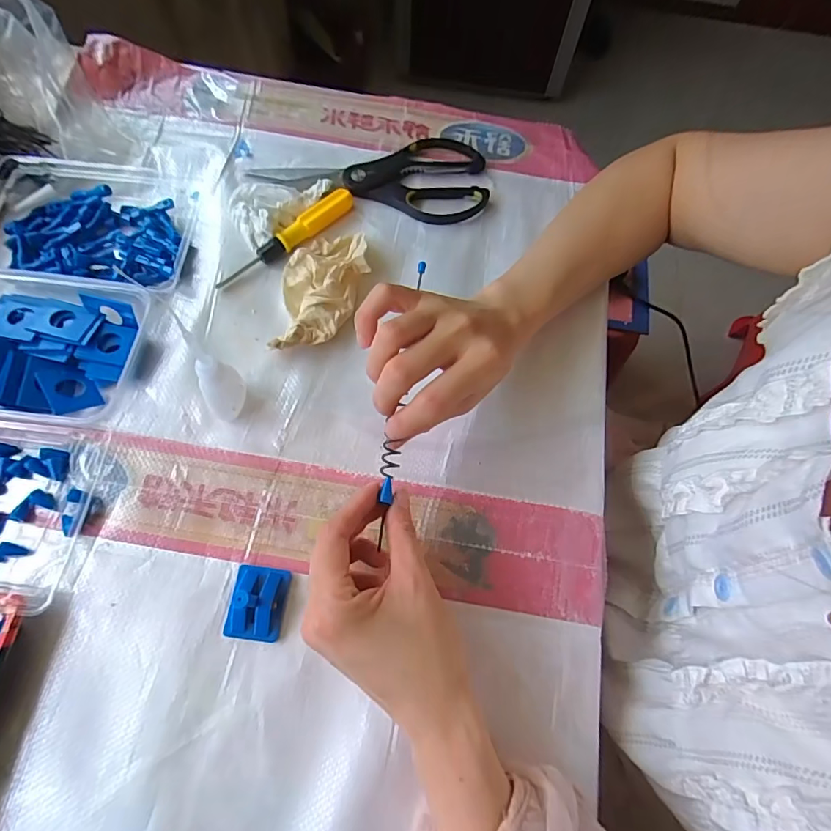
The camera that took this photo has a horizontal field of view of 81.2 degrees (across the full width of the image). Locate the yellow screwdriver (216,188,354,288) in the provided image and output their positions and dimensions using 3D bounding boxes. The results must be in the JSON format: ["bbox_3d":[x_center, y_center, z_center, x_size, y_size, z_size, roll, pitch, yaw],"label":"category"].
[{"bbox_3d":[-0.110,-0.153,0.417,0.020,0.016,0.140,40,71,12],"label":"yellow screwdriver"}]

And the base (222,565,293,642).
[{"bbox_3d":[-0.103,0.119,0.310,0.035,0.019,0.044,8,68,0],"label":"base"}]

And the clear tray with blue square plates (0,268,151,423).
[{"bbox_3d":[-0.290,-0.049,0.355,0.157,0.035,0.110,7,68,0],"label":"clear tray with blue square plates"}]

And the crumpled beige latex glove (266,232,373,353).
[{"bbox_3d":[-0.075,-0.103,0.393,0.068,0.027,0.120,0,68,-3],"label":"crumpled beige latex glove"}]

